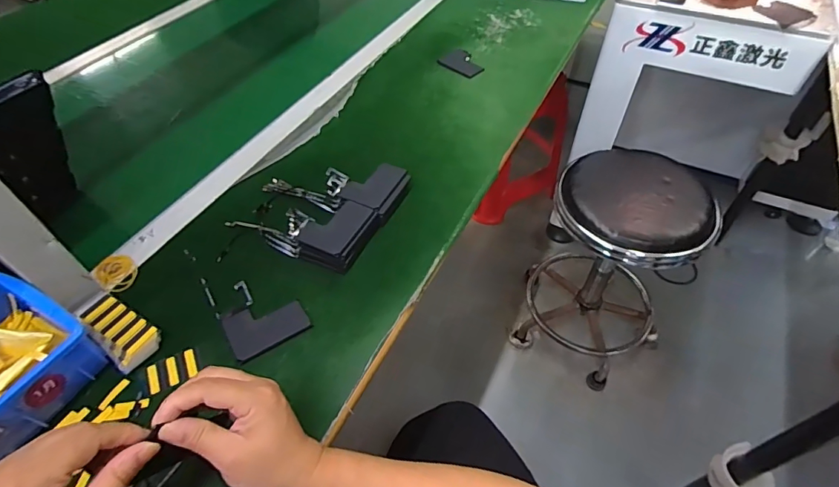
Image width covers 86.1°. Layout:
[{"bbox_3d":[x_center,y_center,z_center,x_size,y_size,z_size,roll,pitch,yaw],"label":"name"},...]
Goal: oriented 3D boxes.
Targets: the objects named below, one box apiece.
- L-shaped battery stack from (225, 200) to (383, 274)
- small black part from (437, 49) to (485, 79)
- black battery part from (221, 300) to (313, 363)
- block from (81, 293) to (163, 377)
[{"bbox_3d":[-0.131,-0.026,0.528,0.151,0.031,0.091,25,55,19],"label":"L-shaped battery stack"},{"bbox_3d":[0.077,-0.314,0.778,0.080,0.004,0.068,35,59,26],"label":"small black part"},{"bbox_3d":[-0.155,0.080,0.456,0.075,0.007,0.057,-28,56,-21],"label":"black battery part"},{"bbox_3d":[-0.297,0.084,0.444,0.090,0.011,0.045,31,57,23],"label":"block"}]

